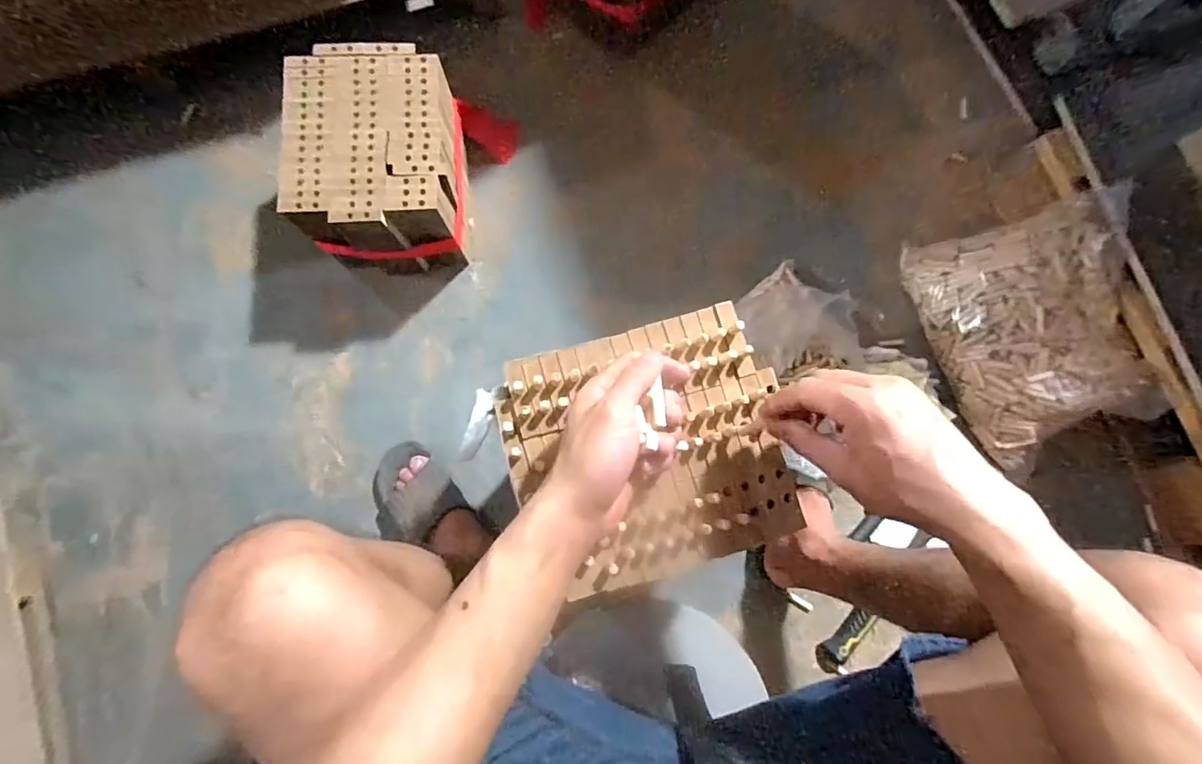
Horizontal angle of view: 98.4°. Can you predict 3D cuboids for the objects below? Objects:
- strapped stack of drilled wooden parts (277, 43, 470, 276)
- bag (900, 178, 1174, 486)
[{"bbox_3d":[-0.312,-0.309,0.760,0.210,0.194,0.240,-4,82,-2],"label":"strapped stack of drilled wooden parts"},{"bbox_3d":[0.646,-0.070,0.764,0.231,0.143,0.367,-15,82,-4],"label":"bag"}]

